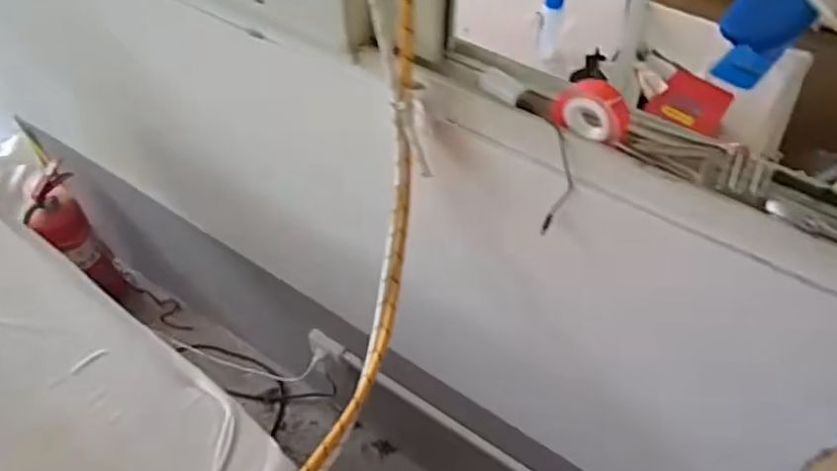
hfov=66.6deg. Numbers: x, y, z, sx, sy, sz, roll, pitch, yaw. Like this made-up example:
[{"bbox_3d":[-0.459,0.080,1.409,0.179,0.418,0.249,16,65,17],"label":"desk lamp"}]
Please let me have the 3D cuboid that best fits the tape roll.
[{"bbox_3d":[0.171,-0.123,0.621,0.075,0.060,0.022,35,59,24],"label":"tape roll"}]

